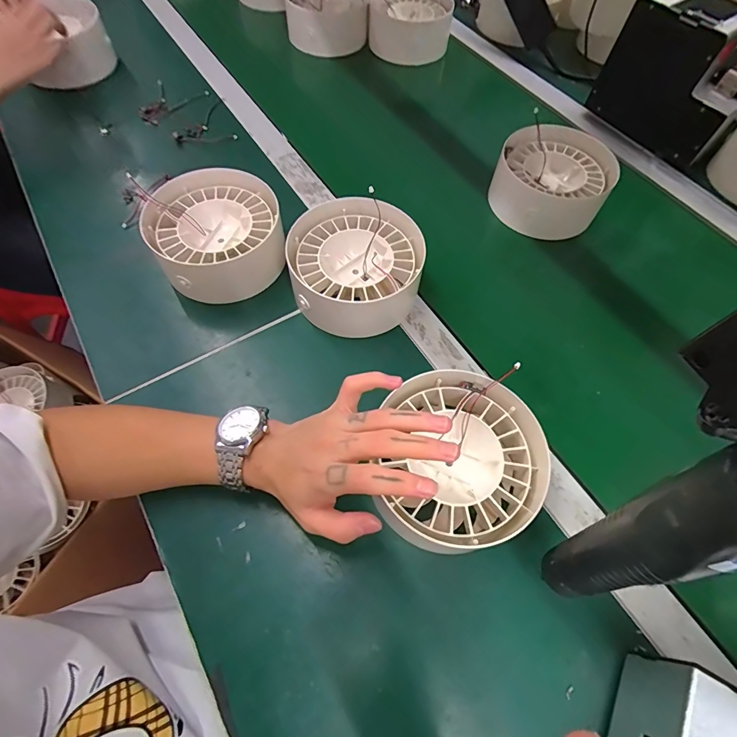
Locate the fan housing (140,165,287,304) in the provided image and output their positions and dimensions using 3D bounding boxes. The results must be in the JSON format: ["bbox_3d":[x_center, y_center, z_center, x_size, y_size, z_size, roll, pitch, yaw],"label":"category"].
[{"bbox_3d":[-0.165,-0.146,0.459,0.135,0.068,0.136,0,62,0],"label":"fan housing"}]

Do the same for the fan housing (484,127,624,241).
[{"bbox_3d":[0.237,-0.240,0.536,0.135,0.064,0.134,0,62,0],"label":"fan housing"}]

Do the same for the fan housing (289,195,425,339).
[{"bbox_3d":[-0.012,-0.110,0.446,0.134,0.060,0.144,0,62,0],"label":"fan housing"}]

